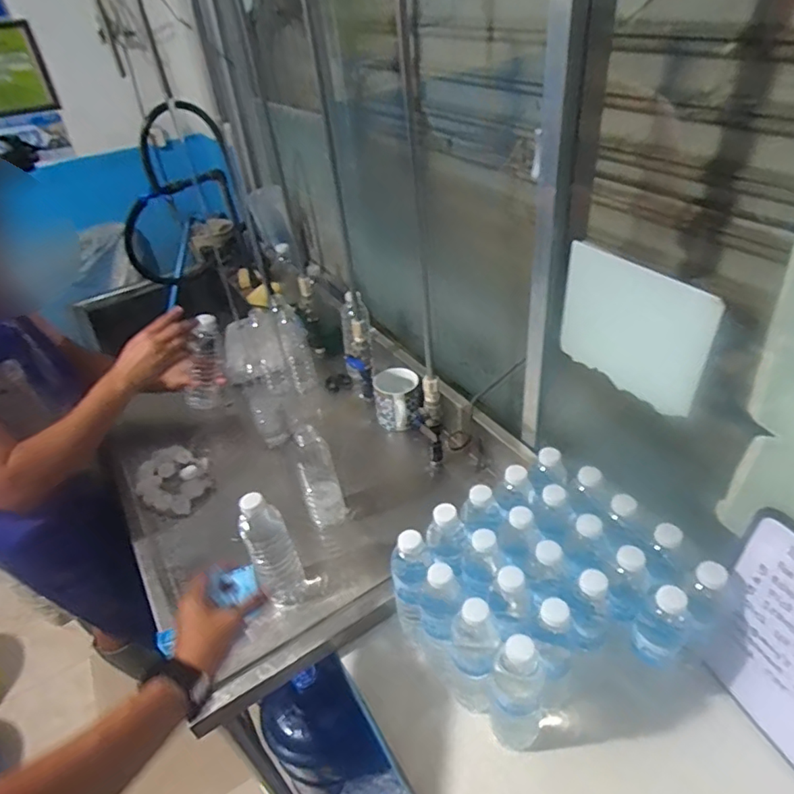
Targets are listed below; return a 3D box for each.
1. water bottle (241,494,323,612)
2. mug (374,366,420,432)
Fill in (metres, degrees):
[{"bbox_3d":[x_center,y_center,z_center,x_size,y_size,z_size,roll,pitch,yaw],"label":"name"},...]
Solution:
[{"bbox_3d":[-0.171,0.225,0.781,0.074,0.204,0.053,-24,42,-21],"label":"water bottle"},{"bbox_3d":[0.001,0.009,1.104,0.088,0.117,0.084,-5,38,2],"label":"mug"}]

